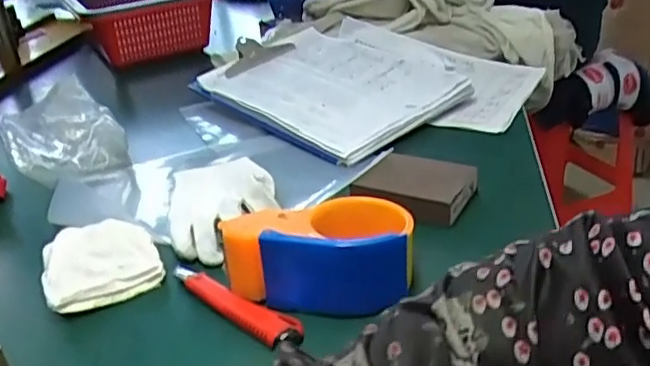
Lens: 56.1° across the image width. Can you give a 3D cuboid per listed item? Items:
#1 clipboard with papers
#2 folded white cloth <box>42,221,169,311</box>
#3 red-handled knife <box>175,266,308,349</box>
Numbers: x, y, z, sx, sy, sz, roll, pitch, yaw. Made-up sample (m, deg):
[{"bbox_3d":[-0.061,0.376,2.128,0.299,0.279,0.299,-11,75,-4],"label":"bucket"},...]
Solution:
[{"bbox_3d":[-0.002,-0.134,0.778,0.230,0.026,0.326,-23,34,-27],"label":"clipboard with papers"},{"bbox_3d":[-0.181,0.065,0.494,0.085,0.033,0.075,-18,31,-20],"label":"folded white cloth"},{"bbox_3d":[-0.070,0.087,0.450,0.136,0.018,0.024,20,39,38],"label":"red-handled knife"}]

